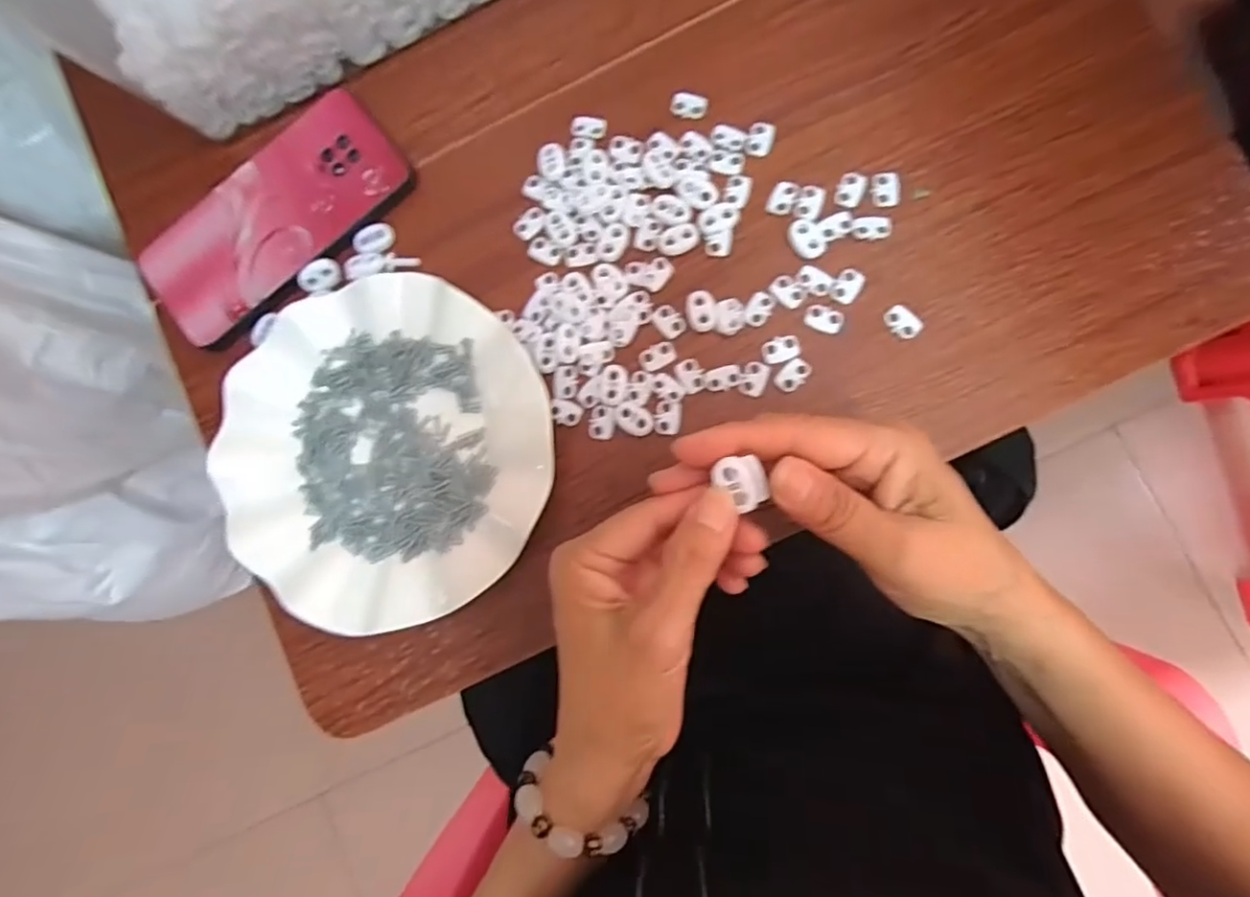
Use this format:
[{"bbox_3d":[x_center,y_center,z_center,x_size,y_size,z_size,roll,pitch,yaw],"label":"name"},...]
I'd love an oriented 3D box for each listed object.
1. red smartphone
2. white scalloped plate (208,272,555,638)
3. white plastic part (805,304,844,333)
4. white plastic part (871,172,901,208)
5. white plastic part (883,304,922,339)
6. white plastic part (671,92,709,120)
[{"bbox_3d":[-0.208,-0.135,0.363,0.164,0.012,0.082,-42,84,1],"label":"red smartphone"},{"bbox_3d":[-0.133,0.000,0.337,0.180,0.024,0.179,0,86,5],"label":"white scalloped plate"},{"bbox_3d":[0.108,-0.070,0.334,0.020,0.004,0.013,23,88,6],"label":"white plastic part"},{"bbox_3d":[0.144,-0.142,0.338,0.015,0.004,0.019,0,86,5],"label":"white plastic part"},{"bbox_3d":[0.150,-0.069,0.332,0.020,0.004,0.015,41,90,6],"label":"white plastic part"},{"bbox_3d":[0.037,-0.197,0.353,0.021,0.004,0.015,11,87,6],"label":"white plastic part"}]

